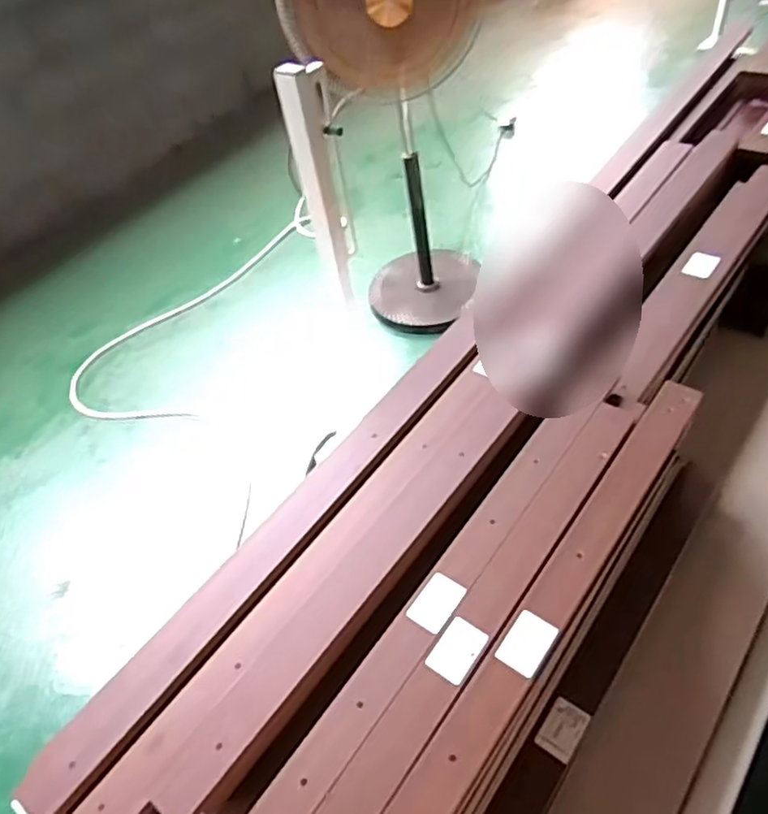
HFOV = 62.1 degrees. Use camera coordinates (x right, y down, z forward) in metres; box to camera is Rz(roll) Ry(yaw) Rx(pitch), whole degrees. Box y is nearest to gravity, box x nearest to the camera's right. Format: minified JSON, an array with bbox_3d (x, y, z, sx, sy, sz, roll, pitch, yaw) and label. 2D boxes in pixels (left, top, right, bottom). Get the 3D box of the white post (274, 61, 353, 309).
[{"bbox_3d":[-0.119,-0.400,1.211,0.073,0.449,0.086,-5,48,6],"label":"white post"}]

